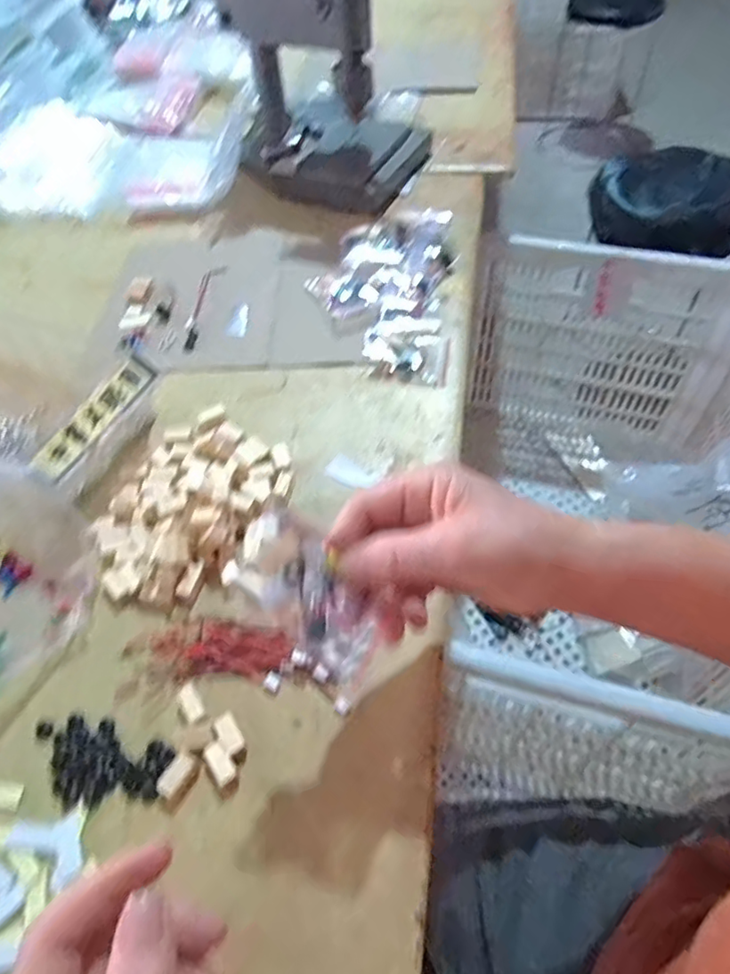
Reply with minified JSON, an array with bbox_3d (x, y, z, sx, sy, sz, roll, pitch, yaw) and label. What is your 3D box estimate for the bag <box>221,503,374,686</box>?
[{"bbox_3d":[-0.027,0.051,0.279,0.044,0.015,0.084,-38,95,-21],"label":"bag"}]

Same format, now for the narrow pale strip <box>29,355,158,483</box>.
[{"bbox_3d":[-0.188,-0.051,0.416,0.023,0.006,0.112,33,59,-8],"label":"narrow pale strip"}]

